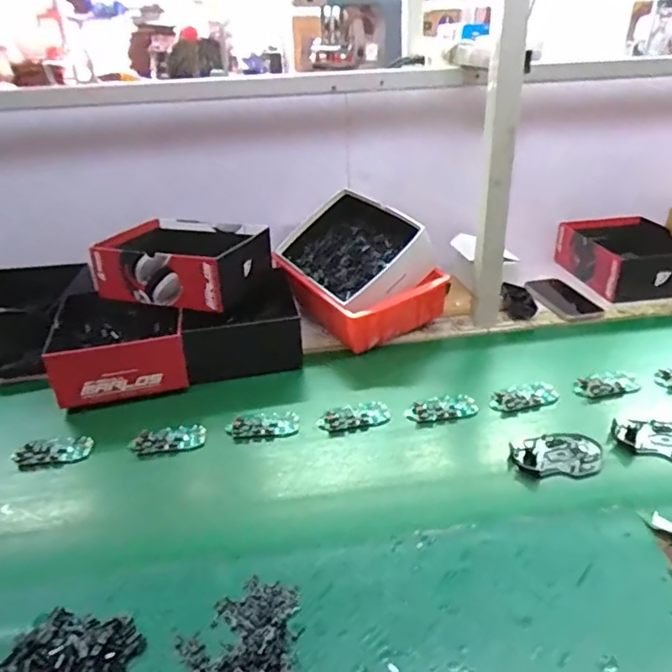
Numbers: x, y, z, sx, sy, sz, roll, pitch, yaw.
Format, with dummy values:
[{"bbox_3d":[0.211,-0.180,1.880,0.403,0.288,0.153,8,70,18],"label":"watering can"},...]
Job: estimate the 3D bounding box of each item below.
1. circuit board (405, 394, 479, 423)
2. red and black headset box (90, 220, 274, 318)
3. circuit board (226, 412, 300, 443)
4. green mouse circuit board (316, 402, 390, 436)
[{"bbox_3d":[0.149,0.104,0.787,0.100,0.011,0.040,-6,31,-5],"label":"circuit board"},{"bbox_3d":[-0.258,-0.128,0.977,0.256,0.111,0.213,6,31,15],"label":"red and black headset box"},{"bbox_3d":[-0.101,0.124,0.768,0.096,0.011,0.051,-6,31,-5],"label":"circuit board"},{"bbox_3d":[0.027,0.115,0.779,0.100,0.009,0.047,-12,32,-14],"label":"green mouse circuit board"}]

